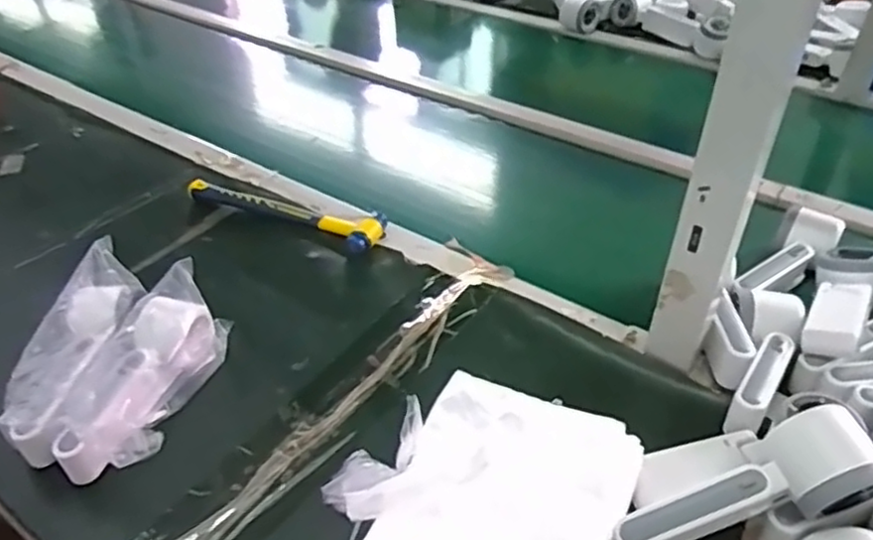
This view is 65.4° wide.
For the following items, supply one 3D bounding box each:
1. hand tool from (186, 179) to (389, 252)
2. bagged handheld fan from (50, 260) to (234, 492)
[{"bbox_3d":[-0.175,-0.069,0.775,0.244,0.022,0.050,15,45,20],"label":"hand tool"},{"bbox_3d":[-0.237,0.087,0.561,0.069,0.072,0.189,13,40,13],"label":"bagged handheld fan"}]

